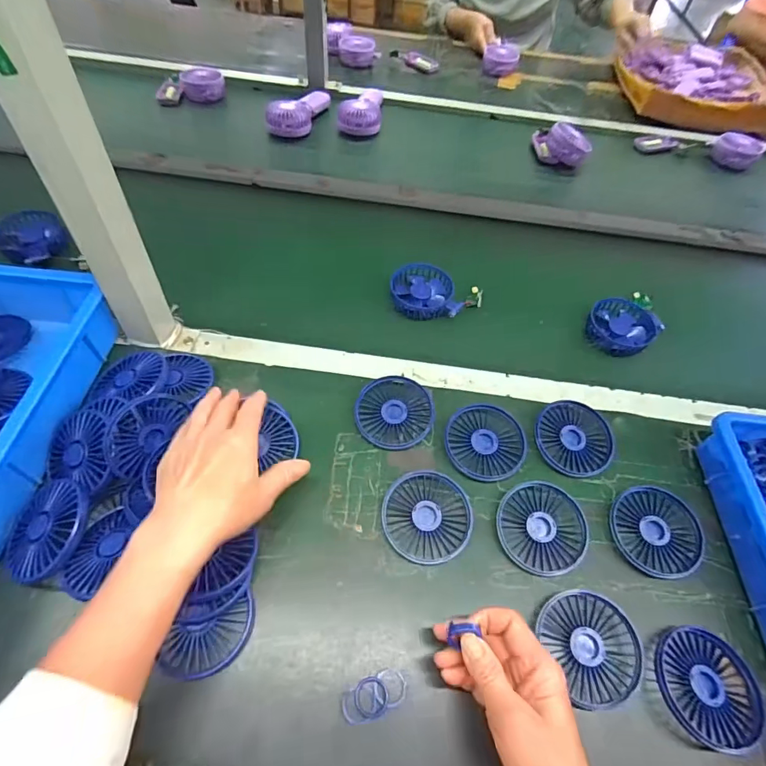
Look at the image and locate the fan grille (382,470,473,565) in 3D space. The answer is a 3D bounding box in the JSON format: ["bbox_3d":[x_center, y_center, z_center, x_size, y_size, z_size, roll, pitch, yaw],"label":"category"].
[{"bbox_3d":[0.044,0.131,0.447,0.085,0.015,0.085,3,54,-4],"label":"fan grille"}]

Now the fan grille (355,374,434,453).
[{"bbox_3d":[0.013,0.033,0.510,0.085,0.022,0.081,3,54,-4],"label":"fan grille"}]

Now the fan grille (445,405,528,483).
[{"bbox_3d":[0.113,0.066,0.499,0.087,0.018,0.086,3,54,-4],"label":"fan grille"}]

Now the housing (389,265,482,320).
[{"bbox_3d":[0.078,-0.130,0.648,0.130,0.022,0.088,6,54,-2],"label":"housing"}]

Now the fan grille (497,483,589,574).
[{"bbox_3d":[0.159,0.143,0.447,0.086,0.015,0.084,3,54,-4],"label":"fan grille"}]

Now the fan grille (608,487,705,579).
[{"bbox_3d":[0.276,0.149,0.456,0.087,0.015,0.086,2,54,-5],"label":"fan grille"}]

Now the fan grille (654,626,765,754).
[{"bbox_3d":[0.278,0.257,0.381,0.087,0.013,0.088,3,54,-4],"label":"fan grille"}]

